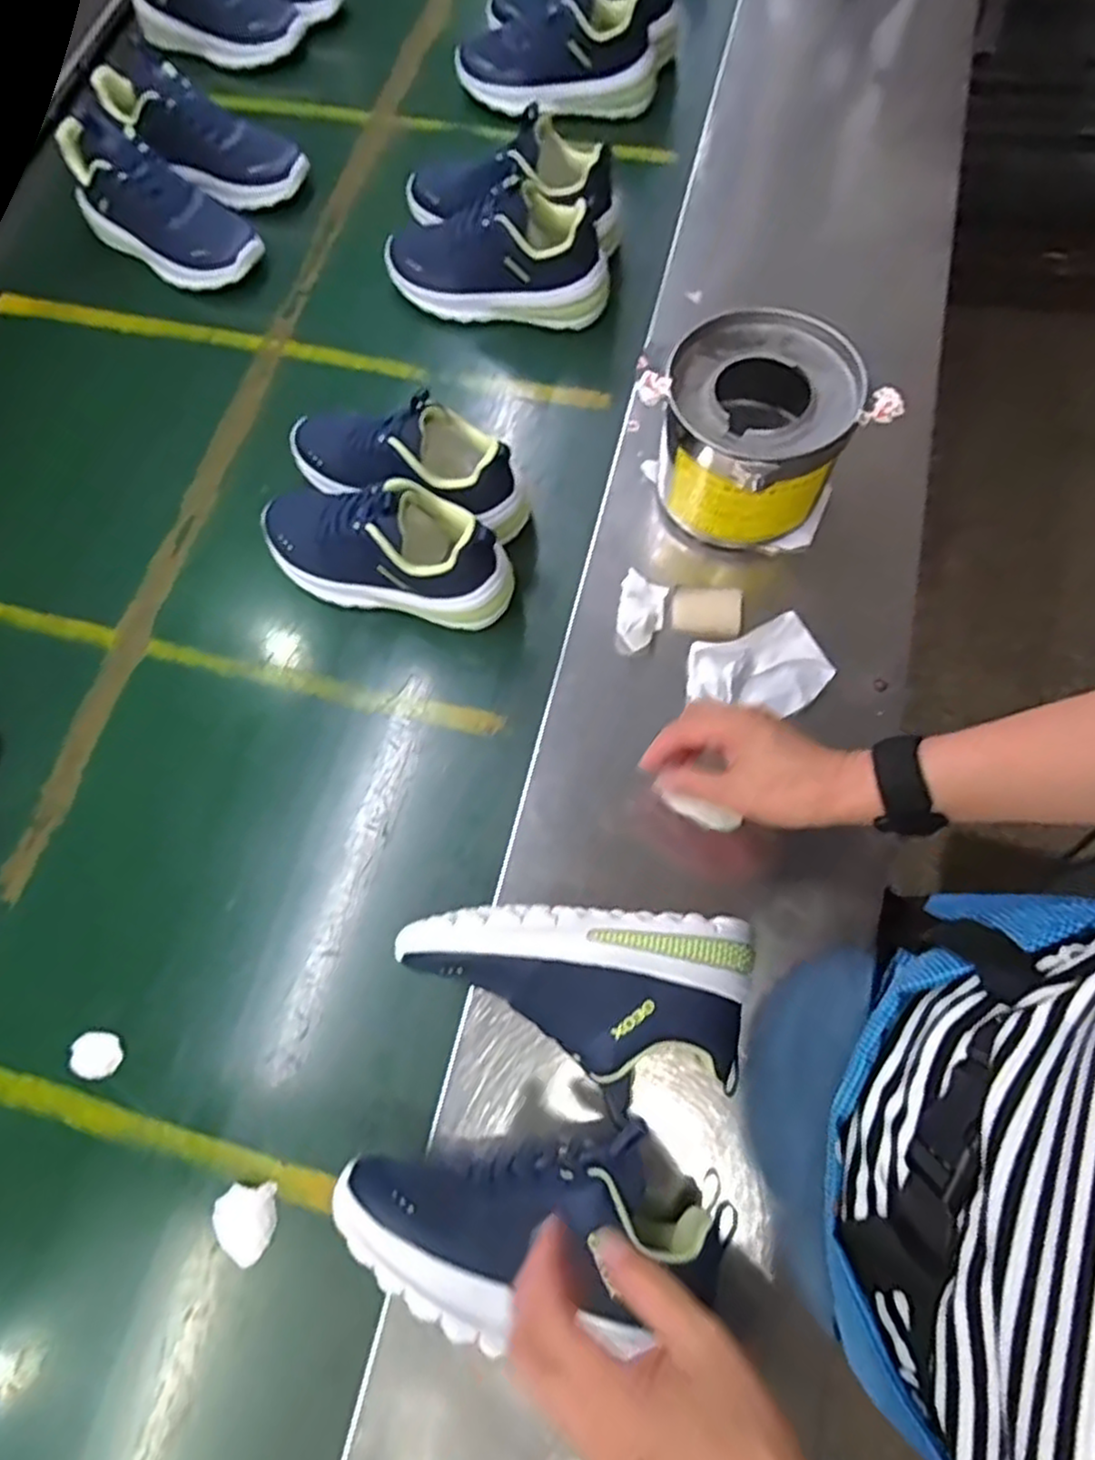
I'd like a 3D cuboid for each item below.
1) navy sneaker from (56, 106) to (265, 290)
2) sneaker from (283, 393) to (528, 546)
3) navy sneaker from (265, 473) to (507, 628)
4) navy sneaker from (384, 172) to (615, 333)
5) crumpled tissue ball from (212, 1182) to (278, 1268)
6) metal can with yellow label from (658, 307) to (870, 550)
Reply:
[{"bbox_3d":[-0.387,-0.524,0.716,0.187,0.109,0.080,33,75,13],"label":"navy sneaker"},{"bbox_3d":[-0.126,-0.241,0.622,0.223,0.102,0.103,12,72,7],"label":"sneaker"},{"bbox_3d":[-0.140,-0.153,0.586,0.215,0.095,0.081,17,73,8],"label":"navy sneaker"},{"bbox_3d":[-0.052,-0.458,0.689,0.222,0.103,0.085,17,72,8],"label":"navy sneaker"},{"bbox_3d":[-0.203,0.332,0.484,0.038,0.020,0.044,-9,71,0],"label":"crumpled tissue ball"},{"bbox_3d":[0.159,-0.229,0.580,0.138,0.130,0.148,-1,71,2],"label":"metal can with yellow label"}]

